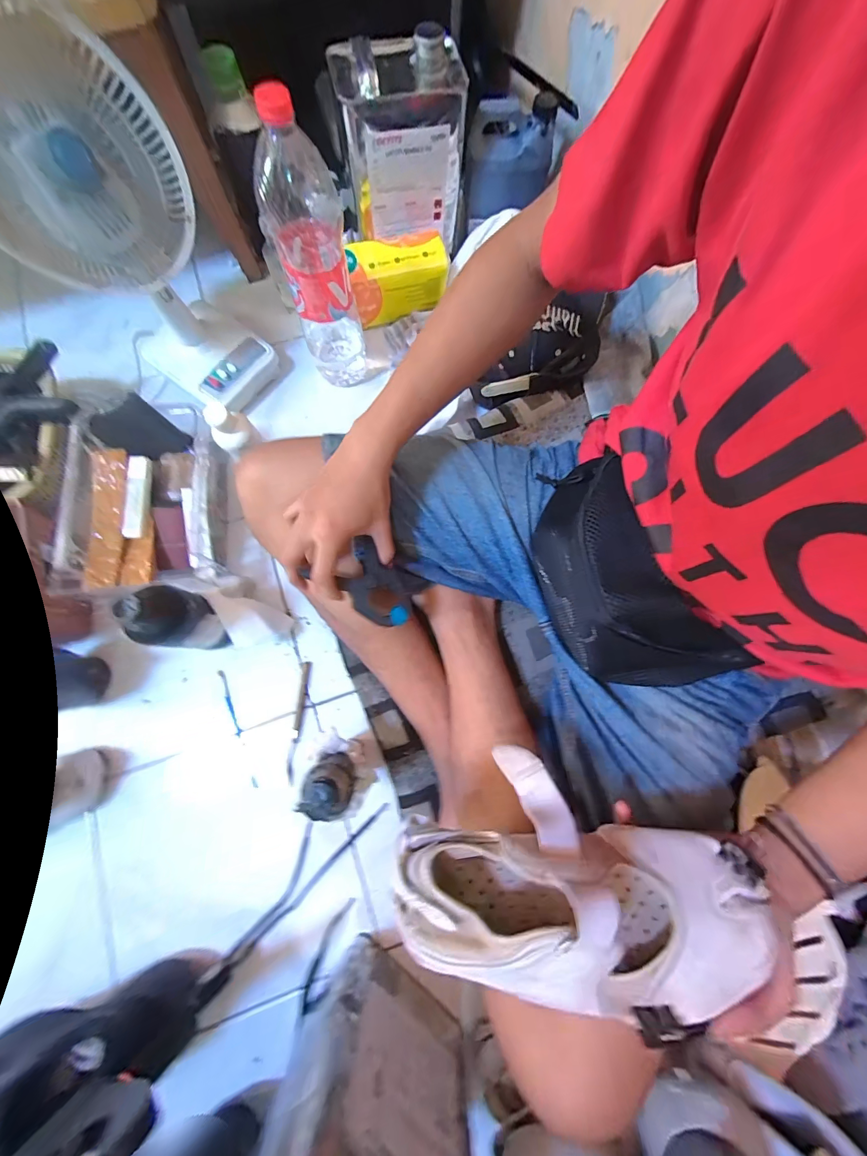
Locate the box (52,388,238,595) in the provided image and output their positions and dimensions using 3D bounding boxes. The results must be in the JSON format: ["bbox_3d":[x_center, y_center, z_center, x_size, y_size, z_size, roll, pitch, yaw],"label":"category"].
[{"bbox_3d":[-0.391,-0.100,0.533,0.188,0.106,0.245,-9,76,-4],"label":"box"}]

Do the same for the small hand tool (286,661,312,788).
[{"bbox_3d":[-0.185,0.194,0.527,0.013,0.010,0.153,6,75,0],"label":"small hand tool"}]

